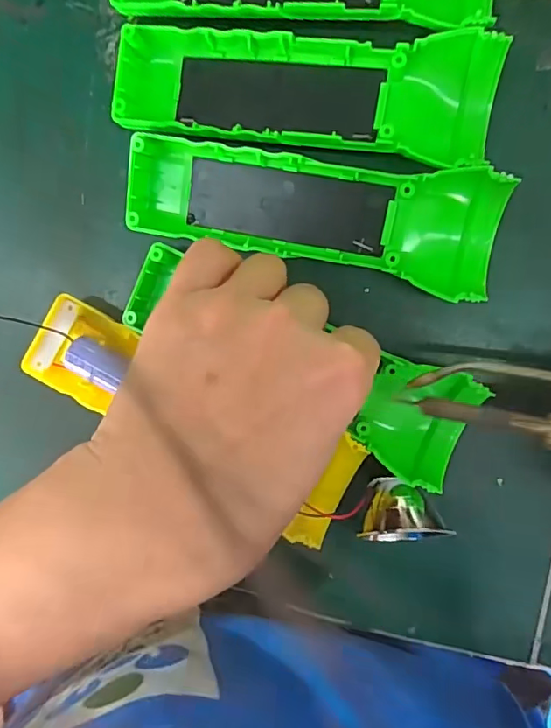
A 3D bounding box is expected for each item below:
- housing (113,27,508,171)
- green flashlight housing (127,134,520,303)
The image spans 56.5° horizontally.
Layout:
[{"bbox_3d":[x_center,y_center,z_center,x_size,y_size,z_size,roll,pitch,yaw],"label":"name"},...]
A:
[{"bbox_3d":[0.010,-0.115,0.221,0.160,0.024,0.047,8,97,7],"label":"housing"},{"bbox_3d":[0.015,-0.067,0.224,0.161,0.028,0.046,14,97,6],"label":"green flashlight housing"}]

